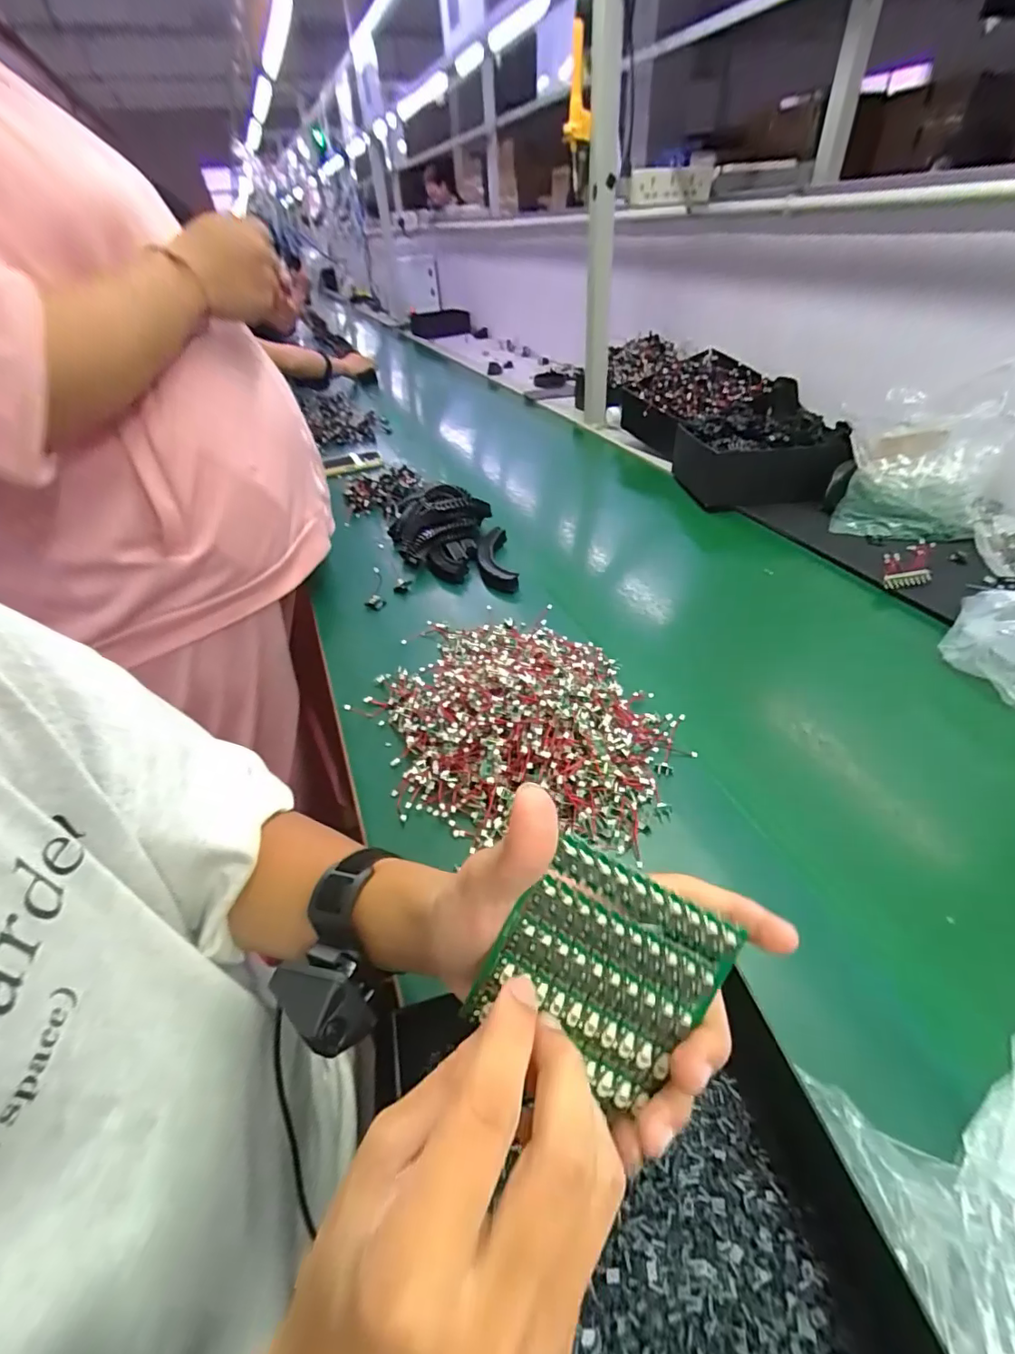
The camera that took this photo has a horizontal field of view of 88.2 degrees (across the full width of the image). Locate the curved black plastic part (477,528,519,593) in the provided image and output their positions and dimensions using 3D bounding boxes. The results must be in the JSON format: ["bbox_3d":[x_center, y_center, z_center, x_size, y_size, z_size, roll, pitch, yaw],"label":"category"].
[{"bbox_3d":[-0.019,-0.169,0.744,0.049,0.032,0.149,-8,41,-3],"label":"curved black plastic part"}]

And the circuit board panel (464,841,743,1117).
[{"bbox_3d":[0.037,0.117,0.206,0.077,0.081,0.005,27,4,8],"label":"circuit board panel"}]

